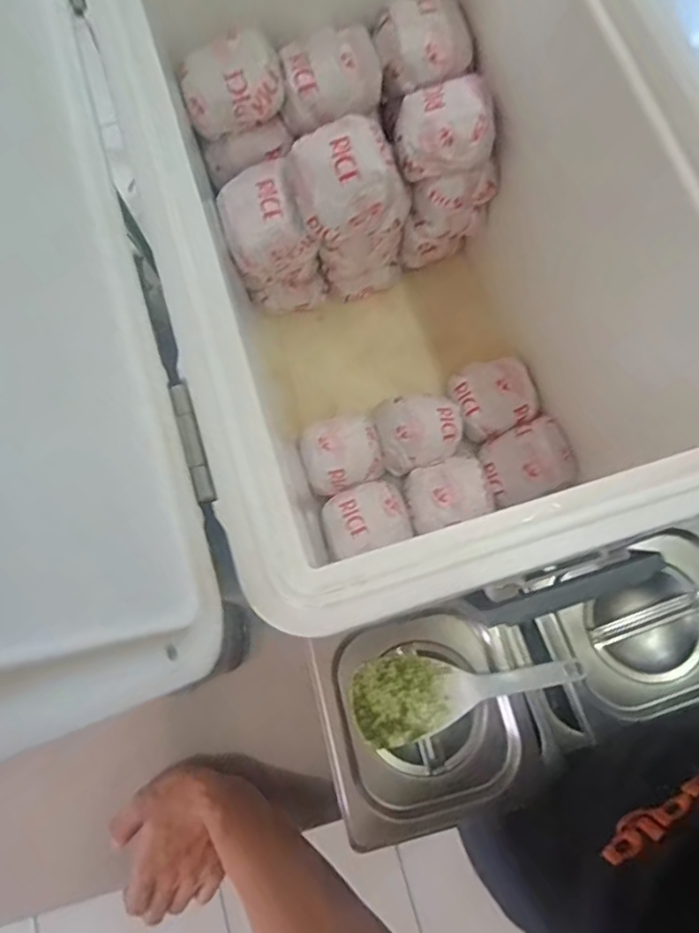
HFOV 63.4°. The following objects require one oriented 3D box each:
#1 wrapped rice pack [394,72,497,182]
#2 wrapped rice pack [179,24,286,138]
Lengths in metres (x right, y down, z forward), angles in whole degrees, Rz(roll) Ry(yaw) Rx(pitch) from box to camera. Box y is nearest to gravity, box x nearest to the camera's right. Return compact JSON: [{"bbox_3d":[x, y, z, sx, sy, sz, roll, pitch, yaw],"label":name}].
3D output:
[{"bbox_3d":[0.075,-0.273,0.453,0.076,0.044,0.059,-9,76,-2],"label":"wrapped rice pack"},{"bbox_3d":[-0.091,-0.297,0.441,0.079,0.040,0.060,-21,77,-5],"label":"wrapped rice pack"}]

